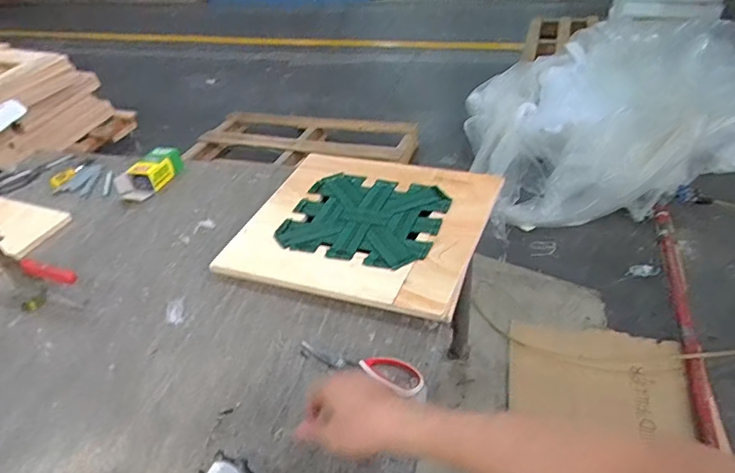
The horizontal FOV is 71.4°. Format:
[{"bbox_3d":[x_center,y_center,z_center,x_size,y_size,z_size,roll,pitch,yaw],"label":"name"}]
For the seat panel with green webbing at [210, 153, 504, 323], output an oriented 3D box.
[{"bbox_3d":[0.000,-0.039,0.968,0.428,0.019,0.430,9,40,20],"label":"seat panel with green webbing"}]

